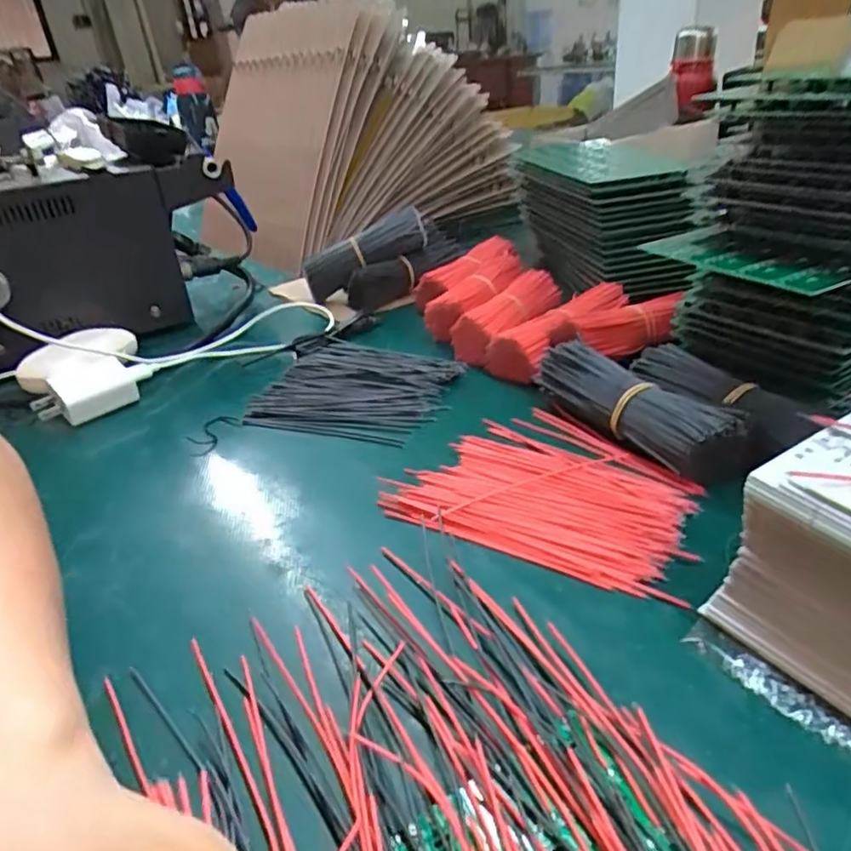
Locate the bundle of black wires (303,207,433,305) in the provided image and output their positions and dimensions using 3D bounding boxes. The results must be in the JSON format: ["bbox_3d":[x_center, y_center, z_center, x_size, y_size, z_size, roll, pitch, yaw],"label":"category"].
[{"bbox_3d":[-0.055,-0.160,0.576,0.122,0.043,0.034,-25,29,10],"label":"bundle of black wires"}]

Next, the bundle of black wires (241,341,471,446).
[{"bbox_3d":[-0.049,-0.027,0.428,0.126,0.008,0.111,7,33,21],"label":"bundle of black wires"}]

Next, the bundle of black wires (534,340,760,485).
[{"bbox_3d":[0.115,-0.010,0.345,0.033,0.032,0.137,-21,33,-23],"label":"bundle of black wires"}]

